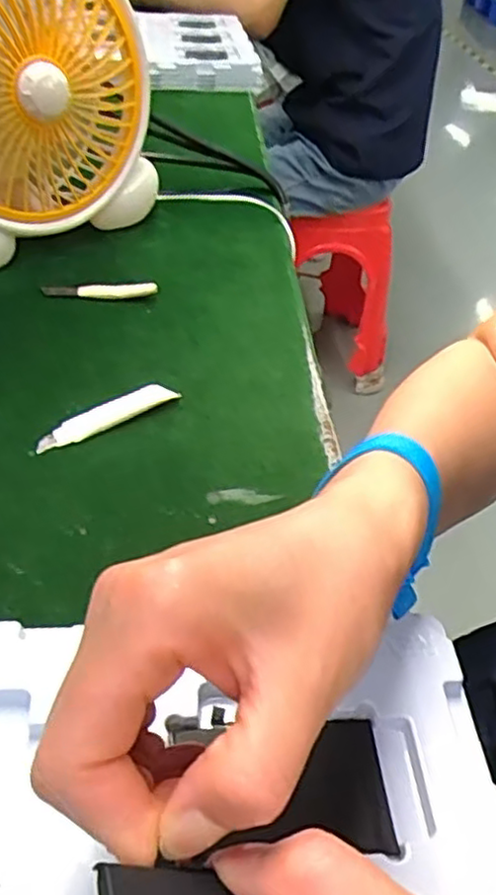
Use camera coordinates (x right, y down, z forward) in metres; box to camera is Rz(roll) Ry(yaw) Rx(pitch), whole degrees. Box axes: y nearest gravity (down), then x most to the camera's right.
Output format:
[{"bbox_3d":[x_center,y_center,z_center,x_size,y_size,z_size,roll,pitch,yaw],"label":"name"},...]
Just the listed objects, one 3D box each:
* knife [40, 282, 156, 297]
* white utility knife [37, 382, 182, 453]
[{"bbox_3d":[-0.114,-0.122,0.530,0.086,0.011,0.011,-2,43,-8],"label":"knife"},{"bbox_3d":[-0.087,-0.020,0.424,0.091,0.013,0.016,-24,50,-28],"label":"white utility knife"}]

